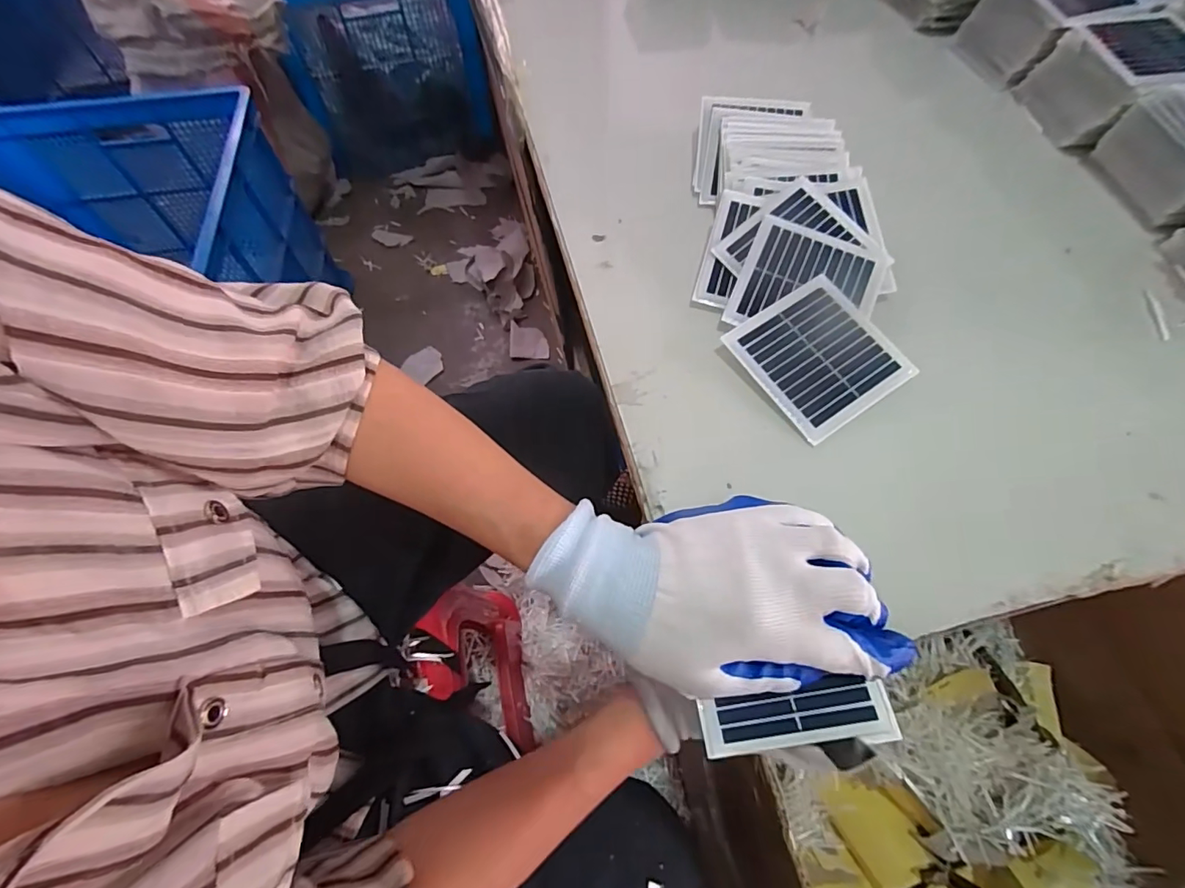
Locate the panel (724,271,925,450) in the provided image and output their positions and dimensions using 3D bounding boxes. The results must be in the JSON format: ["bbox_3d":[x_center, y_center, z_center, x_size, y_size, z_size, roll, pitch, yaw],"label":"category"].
[{"bbox_3d":[0.155,-0.061,0.350,0.095,0.004,0.095,-32,74,-11],"label":"panel"}]

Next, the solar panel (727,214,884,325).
[{"bbox_3d":[0.155,-0.113,0.372,0.097,0.006,0.091,23,76,7],"label":"solar panel"}]

